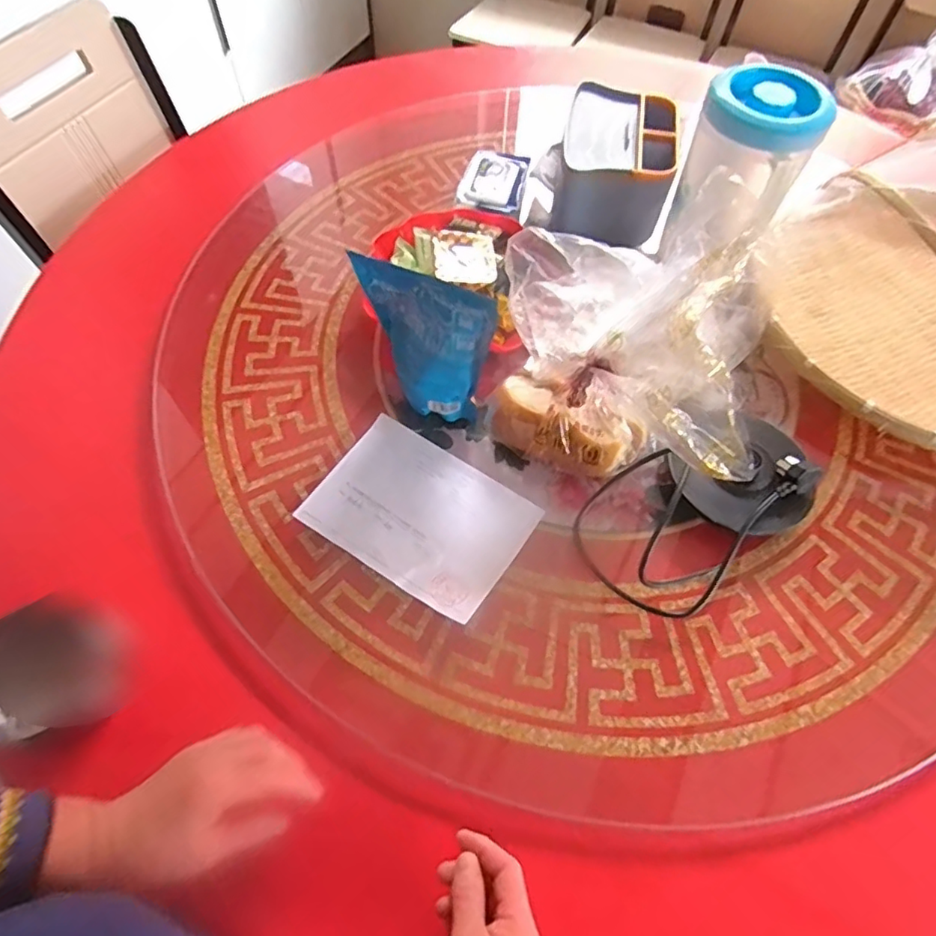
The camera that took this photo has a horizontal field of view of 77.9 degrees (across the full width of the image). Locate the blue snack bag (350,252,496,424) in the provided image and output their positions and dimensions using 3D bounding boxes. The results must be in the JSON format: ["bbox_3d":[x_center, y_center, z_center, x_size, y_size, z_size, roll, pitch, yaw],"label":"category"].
[{"bbox_3d":[-0.041,-0.111,0.583,0.132,0.192,0.040,28,65,15],"label":"blue snack bag"}]

